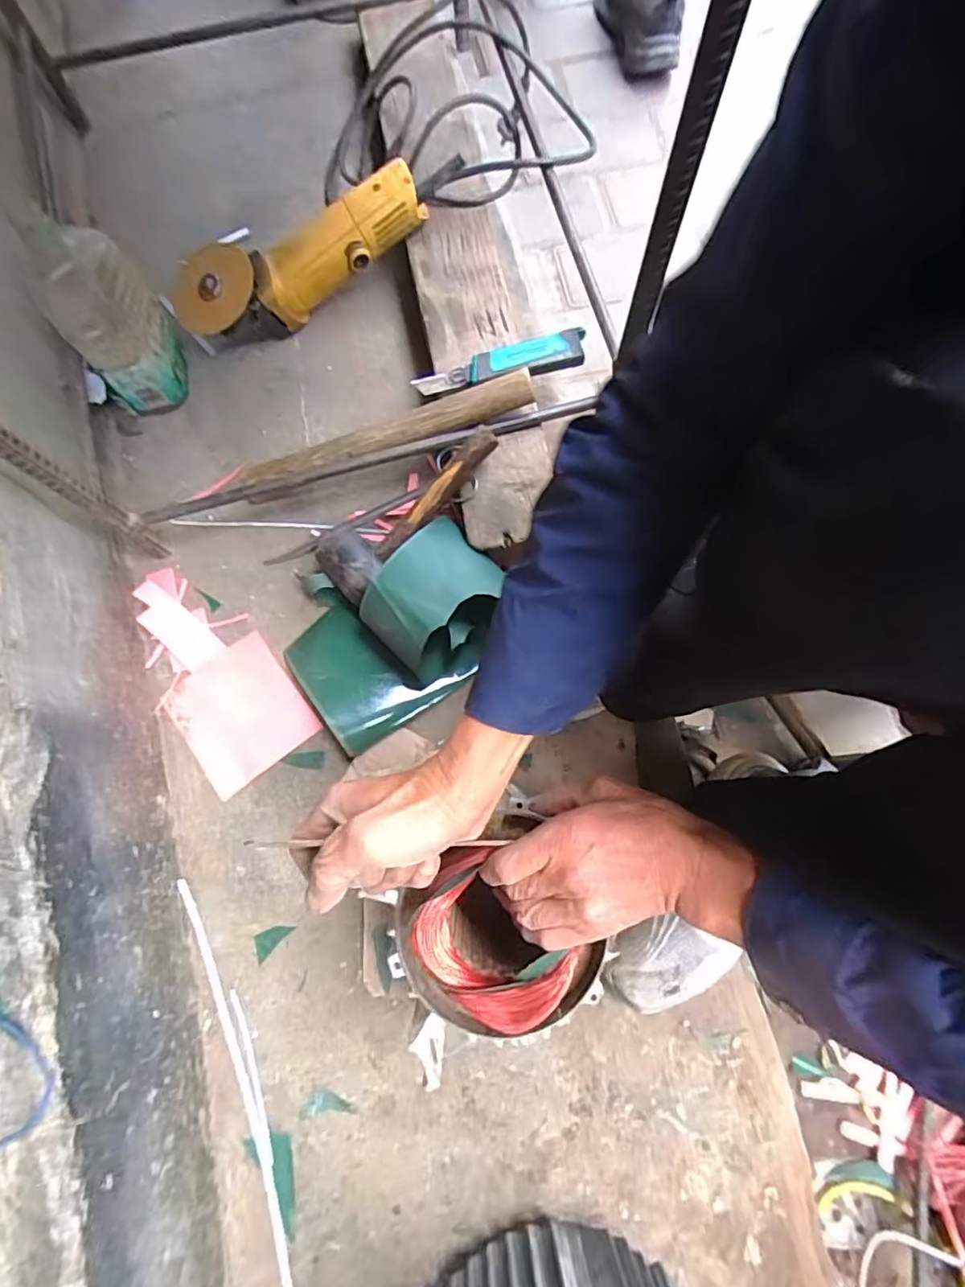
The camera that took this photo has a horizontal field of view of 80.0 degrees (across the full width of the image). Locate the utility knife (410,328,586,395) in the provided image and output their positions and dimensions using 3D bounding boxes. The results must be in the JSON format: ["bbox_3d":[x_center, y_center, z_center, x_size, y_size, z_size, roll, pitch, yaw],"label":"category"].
[{"bbox_3d":[0.021,-0.276,0.571,0.173,0.021,0.037,-17,79,-3],"label":"utility knife"}]

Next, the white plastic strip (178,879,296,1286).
[{"bbox_3d":[-0.188,0.490,0.502,0.029,0.008,0.557,-18,79,-3],"label":"white plastic strip"}]

